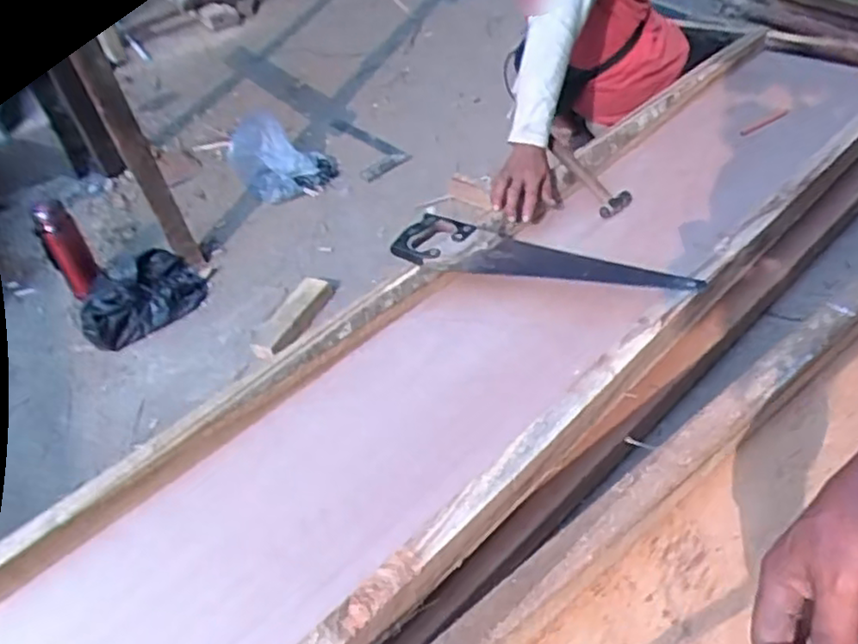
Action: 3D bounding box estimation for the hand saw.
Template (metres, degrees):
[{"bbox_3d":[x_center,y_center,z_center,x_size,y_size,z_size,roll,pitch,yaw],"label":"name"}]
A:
[{"bbox_3d":[0.184,-0.113,1.143,0.488,0.024,0.099,7,60,13],"label":"hand saw"}]

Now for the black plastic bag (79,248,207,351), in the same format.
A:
[{"bbox_3d":[-0.644,-0.059,1.523,0.223,0.074,0.268,31,57,35],"label":"black plastic bag"}]

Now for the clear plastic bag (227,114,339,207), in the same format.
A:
[{"bbox_3d":[-0.394,-0.441,1.829,0.263,0.184,0.137,-10,43,-4],"label":"clear plastic bag"}]

